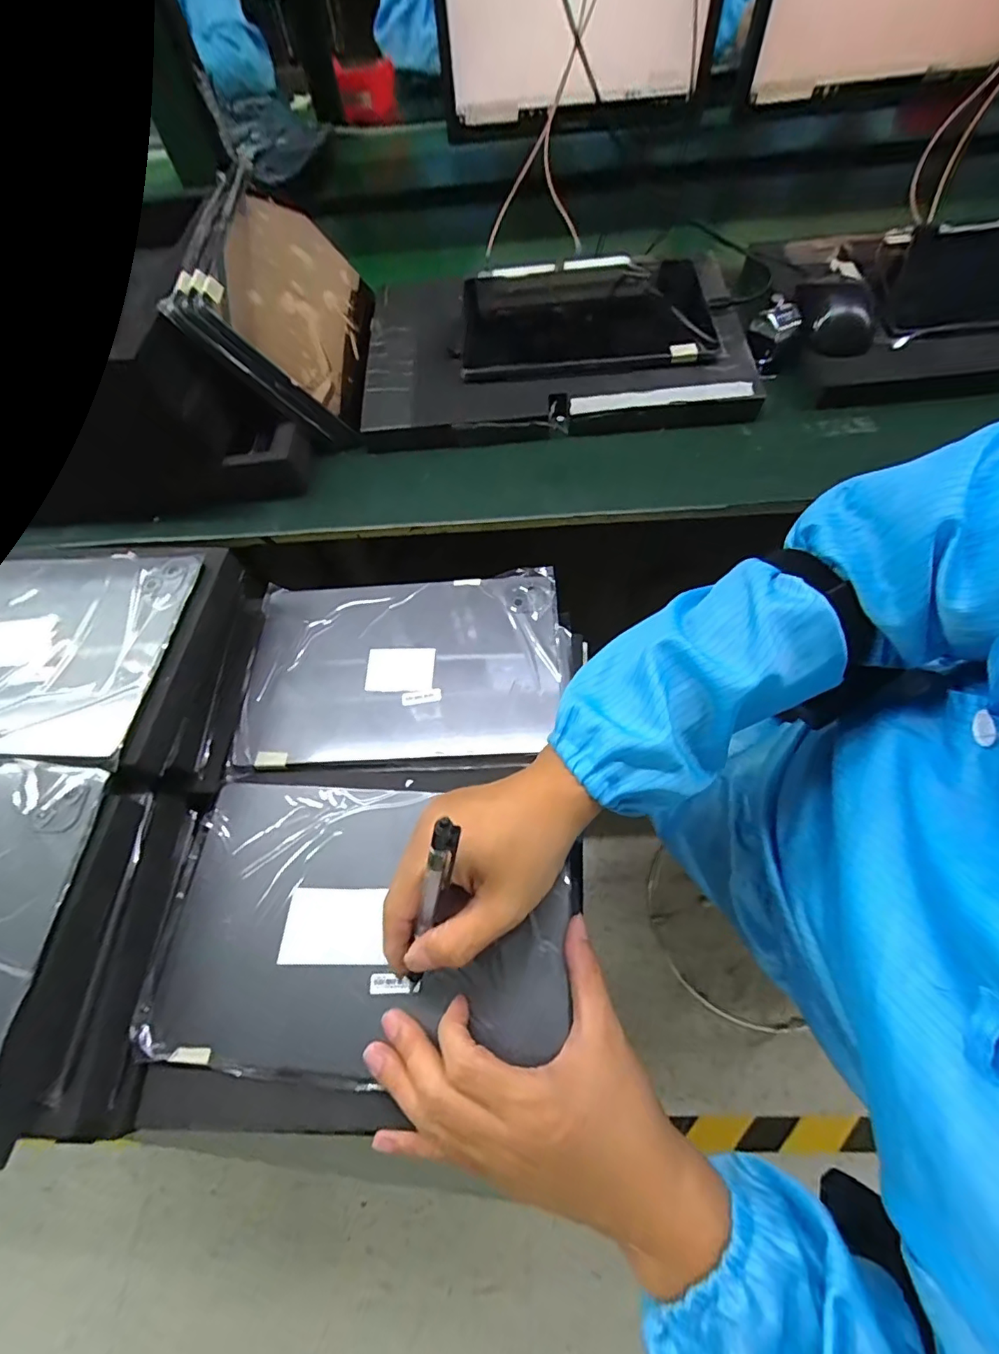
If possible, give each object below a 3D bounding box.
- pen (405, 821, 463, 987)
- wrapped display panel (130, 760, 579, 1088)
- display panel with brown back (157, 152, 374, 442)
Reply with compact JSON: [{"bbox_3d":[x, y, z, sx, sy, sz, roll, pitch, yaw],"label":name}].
[{"bbox_3d":[-0.037,0.124,0.279,0.010,0.119,0.007,21,28,15],"label":"pen"},{"bbox_3d":[-0.085,0.150,0.351,0.261,0.027,0.179,-3,61,3],"label":"wrapped display panel"},{"bbox_3d":[-0.199,-0.370,0.507,0.029,0.166,0.238,-16,61,35],"label":"display panel with brown back"}]

